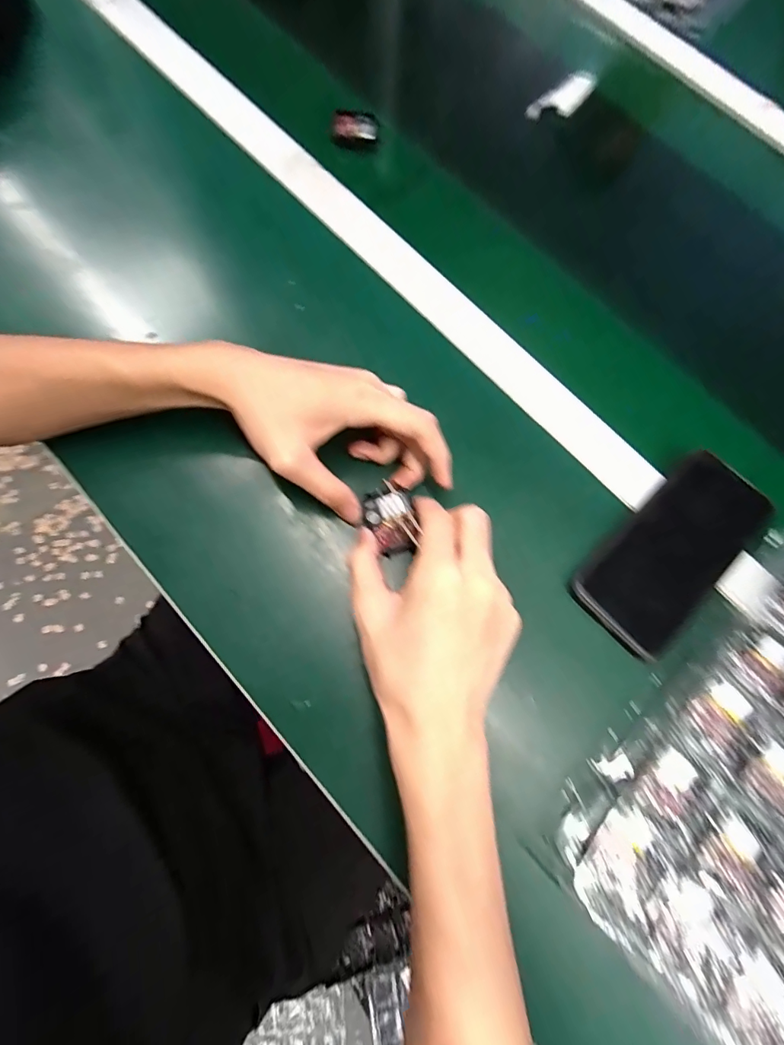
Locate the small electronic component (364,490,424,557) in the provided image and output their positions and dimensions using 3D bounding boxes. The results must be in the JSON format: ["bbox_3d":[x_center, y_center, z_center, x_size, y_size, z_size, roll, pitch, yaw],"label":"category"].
[{"bbox_3d":[-0.001,0.000,0.325,0.034,0.016,0.043,-14,76,-6],"label":"small electronic component"}]

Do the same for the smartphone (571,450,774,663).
[{"bbox_3d":[0.205,0.023,0.326,0.144,0.016,0.075,-45,83,-3],"label":"smartphone"}]

